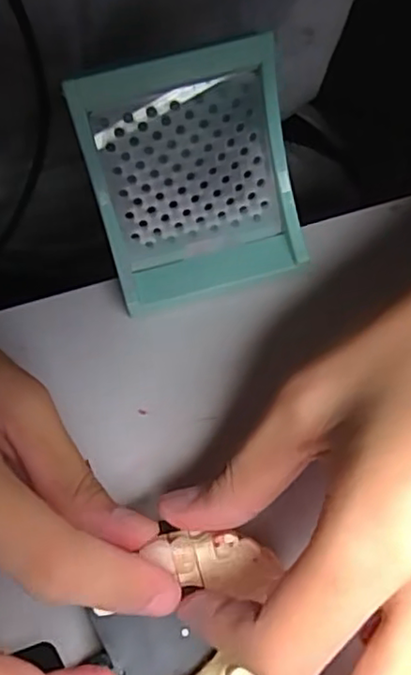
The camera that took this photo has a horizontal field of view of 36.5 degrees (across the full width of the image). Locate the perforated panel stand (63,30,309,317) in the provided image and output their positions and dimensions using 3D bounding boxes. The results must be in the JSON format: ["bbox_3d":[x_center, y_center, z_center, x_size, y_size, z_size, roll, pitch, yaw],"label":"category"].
[{"bbox_3d":[-0.005,-0.060,0.239,0.074,0.089,0.013,-15,27,-4],"label":"perforated panel stand"}]

